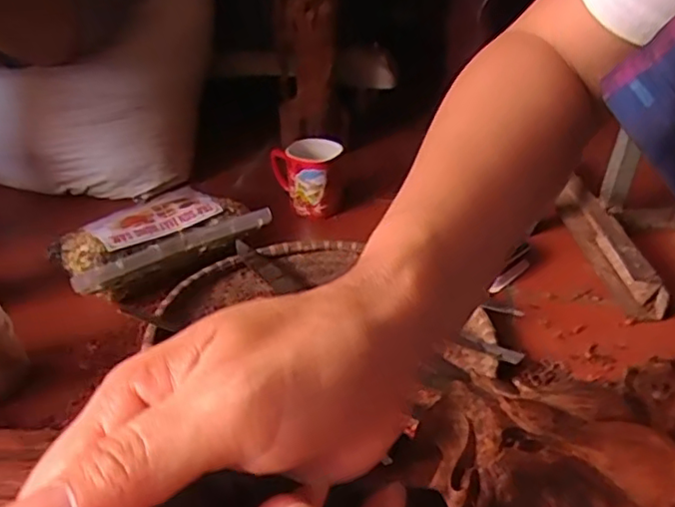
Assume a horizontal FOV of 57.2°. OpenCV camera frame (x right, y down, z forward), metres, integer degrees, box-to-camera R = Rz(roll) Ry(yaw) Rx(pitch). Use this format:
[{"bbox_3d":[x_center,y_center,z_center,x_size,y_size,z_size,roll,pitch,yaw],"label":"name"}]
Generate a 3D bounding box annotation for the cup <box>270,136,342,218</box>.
[{"bbox_3d":[-0.042,-0.103,0.853,0.097,0.094,0.073,-2,32,-1],"label":"cup"}]

